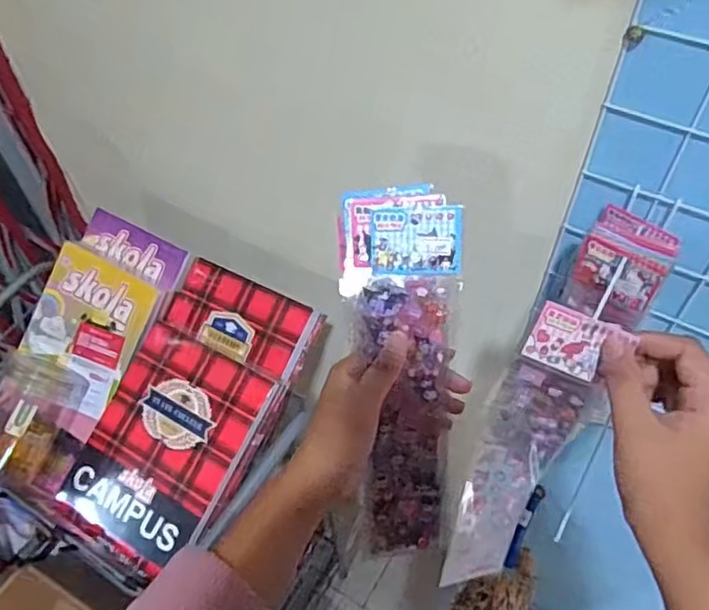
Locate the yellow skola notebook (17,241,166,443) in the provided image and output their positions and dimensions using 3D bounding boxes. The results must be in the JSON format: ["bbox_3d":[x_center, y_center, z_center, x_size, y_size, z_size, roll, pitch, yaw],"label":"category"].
[{"bbox_3d":[-0.347,0.043,0.797,0.165,0.012,0.205,27,93,19],"label":"yellow skola notebook"}]

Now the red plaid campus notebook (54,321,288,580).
[{"bbox_3d":[-0.215,0.163,0.716,0.185,0.023,0.244,23,81,21],"label":"red plaid campus notebook"}]

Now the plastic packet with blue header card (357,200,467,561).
[{"bbox_3d":[0.038,0.063,0.458,0.065,0.270,0.017,3,19,4],"label":"plastic packet with blue header card"}]

